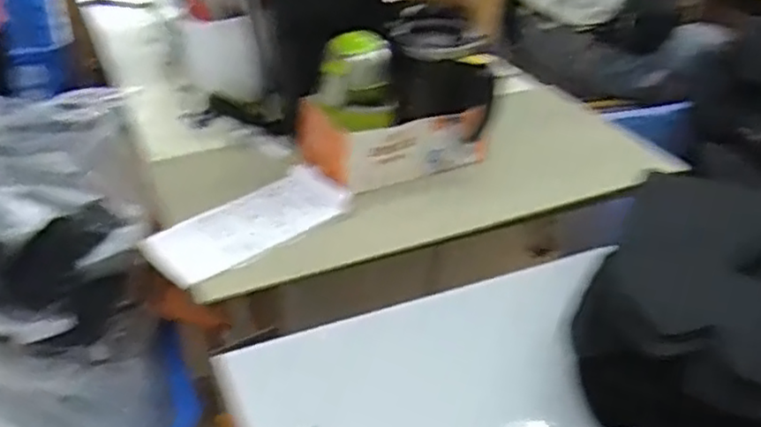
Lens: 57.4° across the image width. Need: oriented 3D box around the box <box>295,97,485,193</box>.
[{"bbox_3d":[0.019,-0.088,0.758,0.189,0.066,0.105,-16,38,-25],"label":"box"}]

